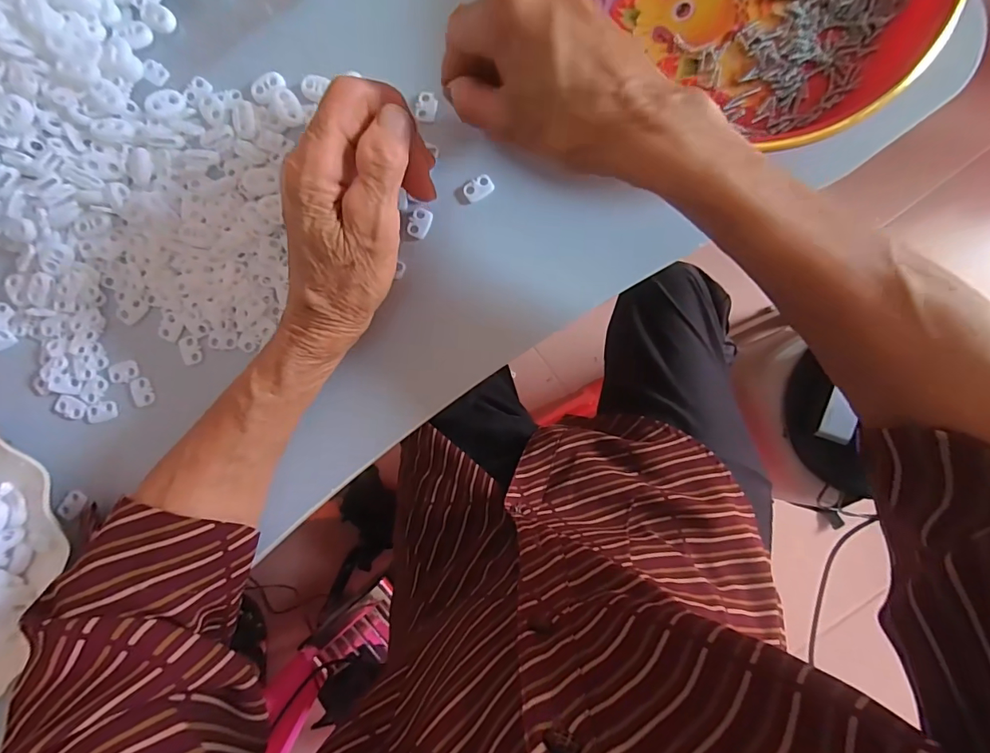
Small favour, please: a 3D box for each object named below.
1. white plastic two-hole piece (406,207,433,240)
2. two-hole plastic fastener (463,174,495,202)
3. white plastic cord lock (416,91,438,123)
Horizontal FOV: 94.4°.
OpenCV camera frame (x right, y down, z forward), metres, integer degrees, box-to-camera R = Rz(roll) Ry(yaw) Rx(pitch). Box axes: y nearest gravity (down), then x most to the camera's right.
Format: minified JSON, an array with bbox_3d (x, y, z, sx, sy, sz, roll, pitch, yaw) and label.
[{"bbox_3d":[-0.047,-0.096,0.285,0.013,0.004,0.018,27,91,2],"label":"white plastic two-hole piece"},{"bbox_3d":[-0.010,-0.117,0.283,0.018,0.004,0.013,-28,89,2],"label":"two-hole plastic fastener"},{"bbox_3d":[-0.042,-0.168,0.284,0.013,0.004,0.020,5,90,3],"label":"white plastic cord lock"}]

